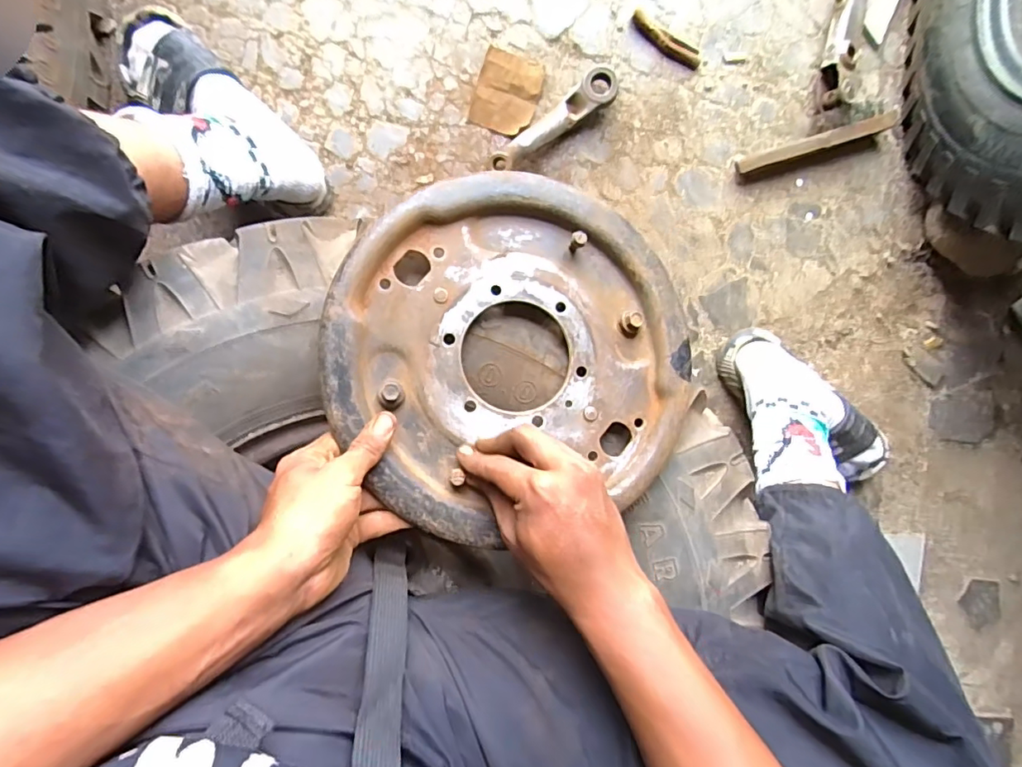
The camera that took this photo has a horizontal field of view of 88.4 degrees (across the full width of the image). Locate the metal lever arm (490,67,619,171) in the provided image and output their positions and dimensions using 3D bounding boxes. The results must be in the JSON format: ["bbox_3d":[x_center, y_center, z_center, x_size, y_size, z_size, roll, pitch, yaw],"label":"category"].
[{"bbox_3d":[0.053,-0.324,0.658,0.180,0.039,0.040,-37,98,-3],"label":"metal lever arm"}]

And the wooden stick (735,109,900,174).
[{"bbox_3d":[0.409,-0.319,0.698,0.237,0.035,0.020,-19,97,-6],"label":"wooden stick"}]

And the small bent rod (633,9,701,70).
[{"bbox_3d":[0.202,-0.446,0.685,0.104,0.009,0.022,30,90,-9],"label":"small bent rod"}]

